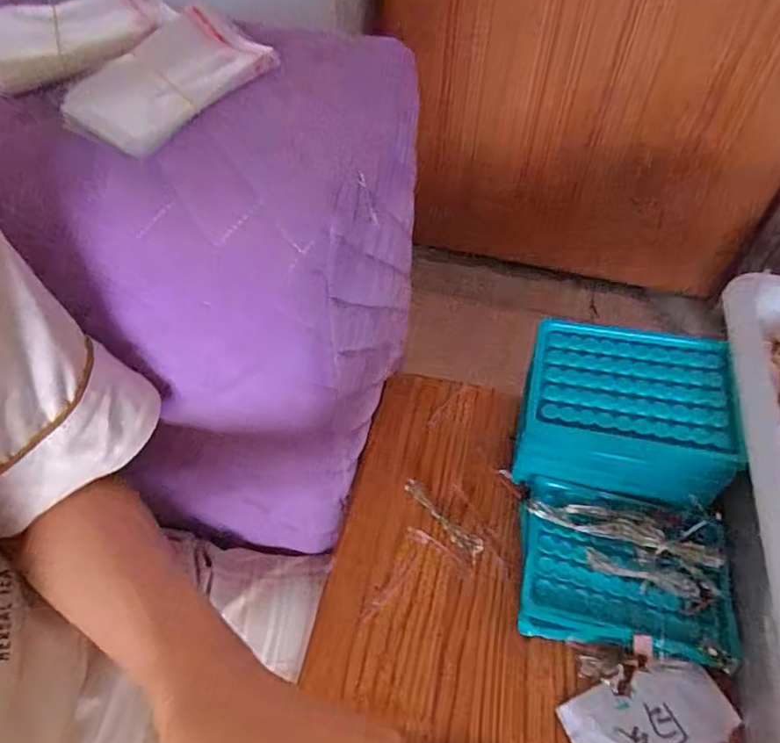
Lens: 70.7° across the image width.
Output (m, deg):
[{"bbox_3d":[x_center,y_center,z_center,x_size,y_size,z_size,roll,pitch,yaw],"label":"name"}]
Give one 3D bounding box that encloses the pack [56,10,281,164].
[{"bbox_3d":[-0.121,-0.163,0.304,0.070,0.022,0.111,33,58,23],"label":"pack"}]

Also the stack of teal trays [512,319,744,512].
[{"bbox_3d":[0.162,0.034,0.402,0.130,0.094,0.094,13,53,10],"label":"stack of teal trays"}]

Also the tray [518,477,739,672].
[{"bbox_3d":[0.151,0.123,0.361,0.132,0.044,0.101,9,52,7],"label":"tray"}]

